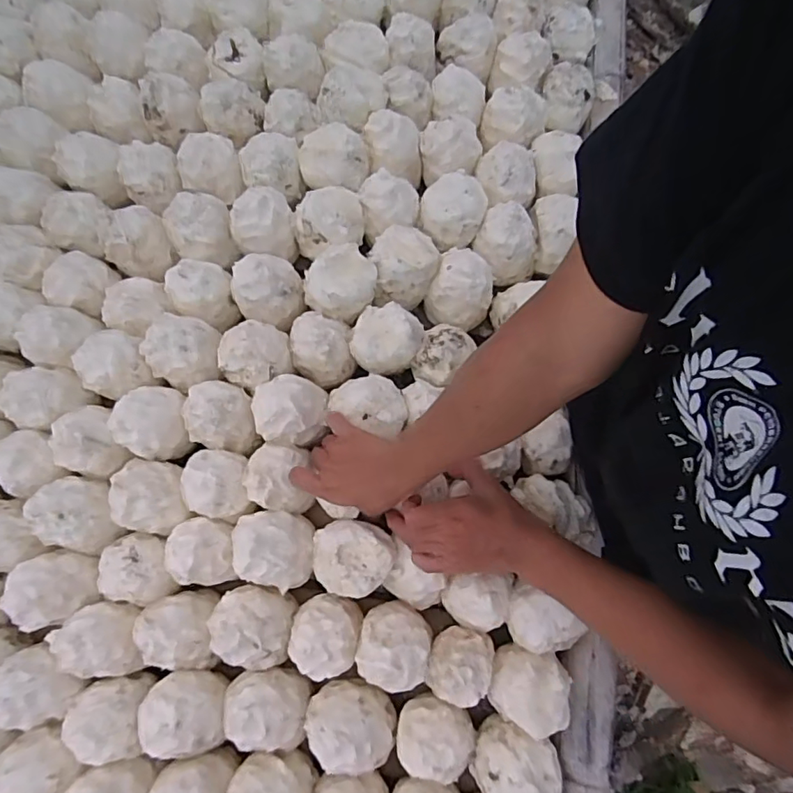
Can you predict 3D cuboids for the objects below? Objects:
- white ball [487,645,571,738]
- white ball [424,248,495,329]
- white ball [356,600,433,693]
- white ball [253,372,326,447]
[{"bbox_3d":[0.146,0.322,0.596,0.079,0.065,0.078,0,77,1],"label":"white ball"},{"bbox_3d":[0.087,-0.141,0.716,0.082,0.066,0.084,0,77,1],"label":"white ball"},{"bbox_3d":[-0.003,0.282,0.613,0.078,0.070,0.081,0,77,1],"label":"white ball"},{"bbox_3d":[-0.129,0.014,0.648,0.081,0.062,0.079,0,77,1],"label":"white ball"}]

